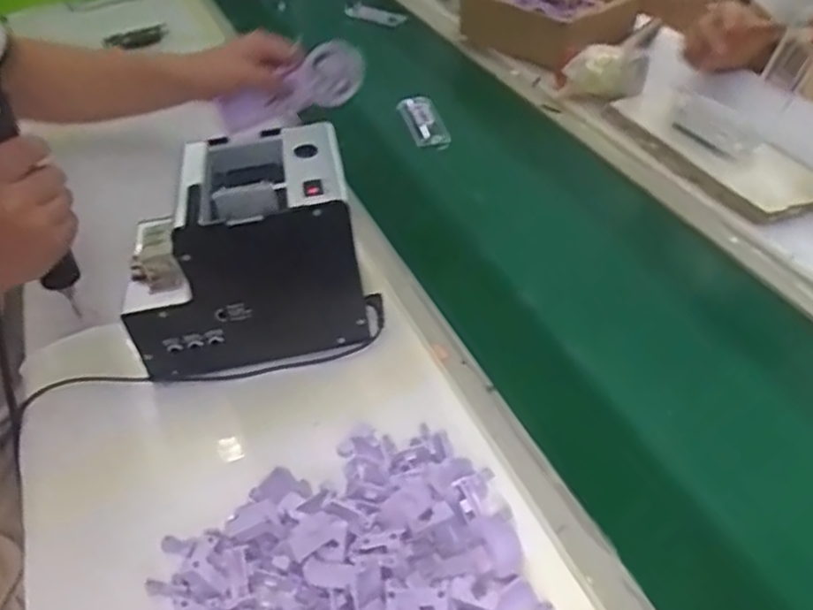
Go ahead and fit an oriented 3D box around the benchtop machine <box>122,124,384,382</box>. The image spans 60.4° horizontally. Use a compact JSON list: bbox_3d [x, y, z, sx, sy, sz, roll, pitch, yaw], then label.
[{"bbox_3d":[-0.127,-0.042,0.582,0.194,0.160,0.133,-5,41,-6],"label":"benchtop machine"}]

